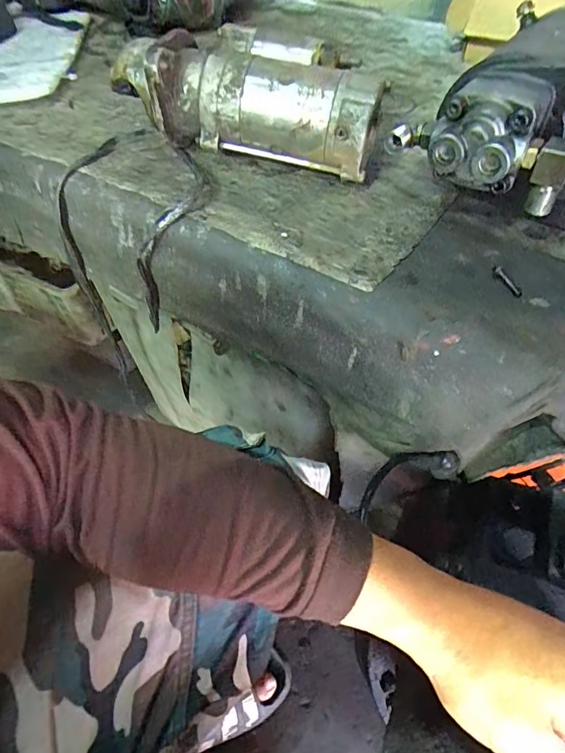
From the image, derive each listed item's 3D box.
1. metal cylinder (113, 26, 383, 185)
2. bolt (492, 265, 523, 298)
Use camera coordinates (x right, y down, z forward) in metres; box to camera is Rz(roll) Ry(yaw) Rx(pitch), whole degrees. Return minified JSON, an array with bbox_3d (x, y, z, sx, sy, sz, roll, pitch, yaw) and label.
[{"bbox_3d":[-0.030,-0.274,0.434,0.241,0.080,0.124,11,52,9],"label":"metal cylinder"},{"bbox_3d":[0.171,-0.073,0.342,0.009,0.005,0.033,-14,52,-11],"label":"bolt"}]

